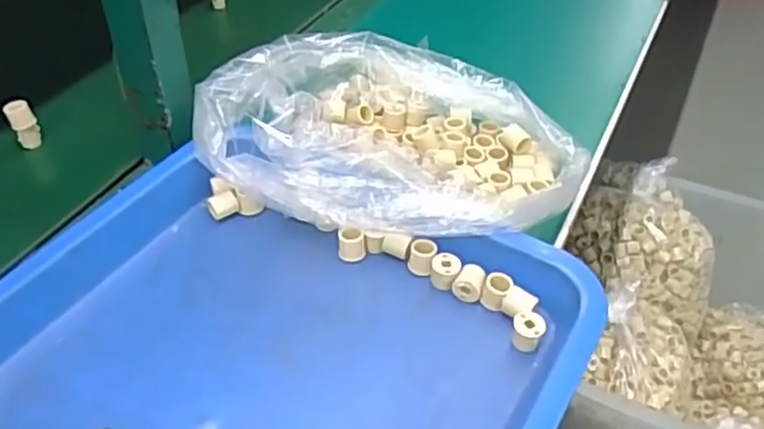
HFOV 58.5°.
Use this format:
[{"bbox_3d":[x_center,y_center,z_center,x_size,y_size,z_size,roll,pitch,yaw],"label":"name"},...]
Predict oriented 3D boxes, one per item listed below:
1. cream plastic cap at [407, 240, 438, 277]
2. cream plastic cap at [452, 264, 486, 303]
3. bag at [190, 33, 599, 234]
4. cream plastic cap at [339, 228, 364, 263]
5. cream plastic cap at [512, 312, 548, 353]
[{"bbox_3d":[0.029,0.031,0.491,0.020,0.019,0.018,14,45,14],"label":"cream plastic cap"},{"bbox_3d":[0.062,0.048,0.476,0.019,0.016,0.022,23,48,22],"label":"cream plastic cap"},{"bbox_3d":[0.010,-0.063,0.544,0.284,0.087,0.189,16,45,14],"label":"bag"},{"bbox_3d":[-0.022,0.022,0.498,0.019,0.018,0.016,-2,43,-3],"label":"cream plastic cap"},{"bbox_3d":[0.097,0.077,0.447,0.021,0.018,0.019,8,44,8],"label":"cream plastic cap"}]

